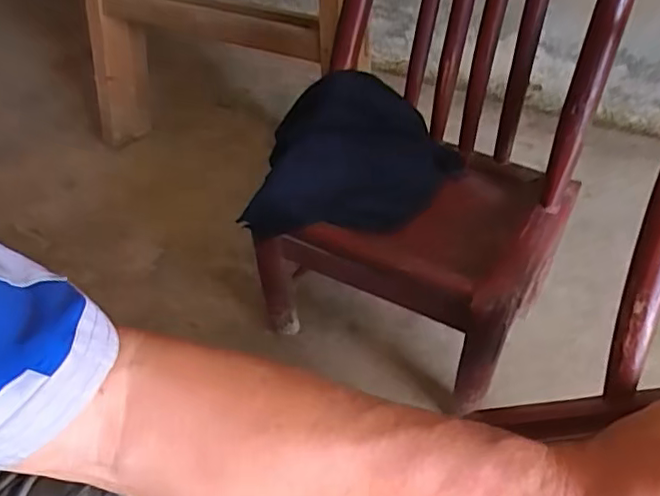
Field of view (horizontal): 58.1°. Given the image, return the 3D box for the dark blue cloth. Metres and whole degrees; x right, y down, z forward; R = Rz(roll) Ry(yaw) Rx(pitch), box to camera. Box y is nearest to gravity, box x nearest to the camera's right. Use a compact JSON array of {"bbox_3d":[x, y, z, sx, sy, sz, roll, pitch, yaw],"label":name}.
[{"bbox_3d":[0.028,-0.121,0.761,0.260,0.120,0.164,1,48,5],"label":"dark blue cloth"}]

